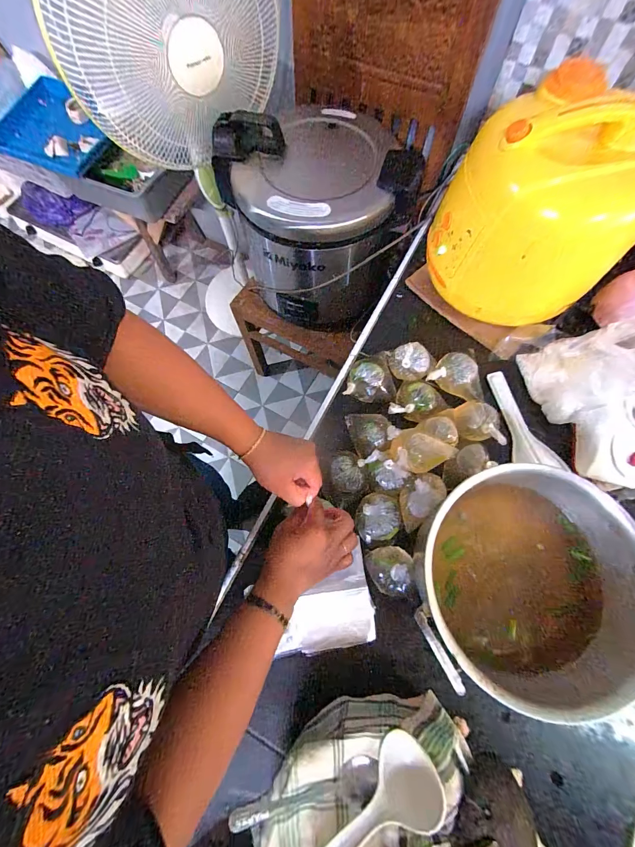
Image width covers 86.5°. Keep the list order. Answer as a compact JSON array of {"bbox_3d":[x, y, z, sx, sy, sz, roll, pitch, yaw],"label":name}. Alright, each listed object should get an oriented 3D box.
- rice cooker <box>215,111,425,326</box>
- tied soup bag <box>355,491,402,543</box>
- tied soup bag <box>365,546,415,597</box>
[{"bbox_3d":[0.005,-0.484,0.831,0.367,0.368,0.350,-14,73,-2],"label":"rice cooker"},{"bbox_3d":[0.093,0.146,0.526,0.065,0.039,0.072,3,73,3],"label":"tied soup bag"},{"bbox_3d":[0.108,0.217,0.494,0.068,0.043,0.065,-1,73,2],"label":"tied soup bag"}]

